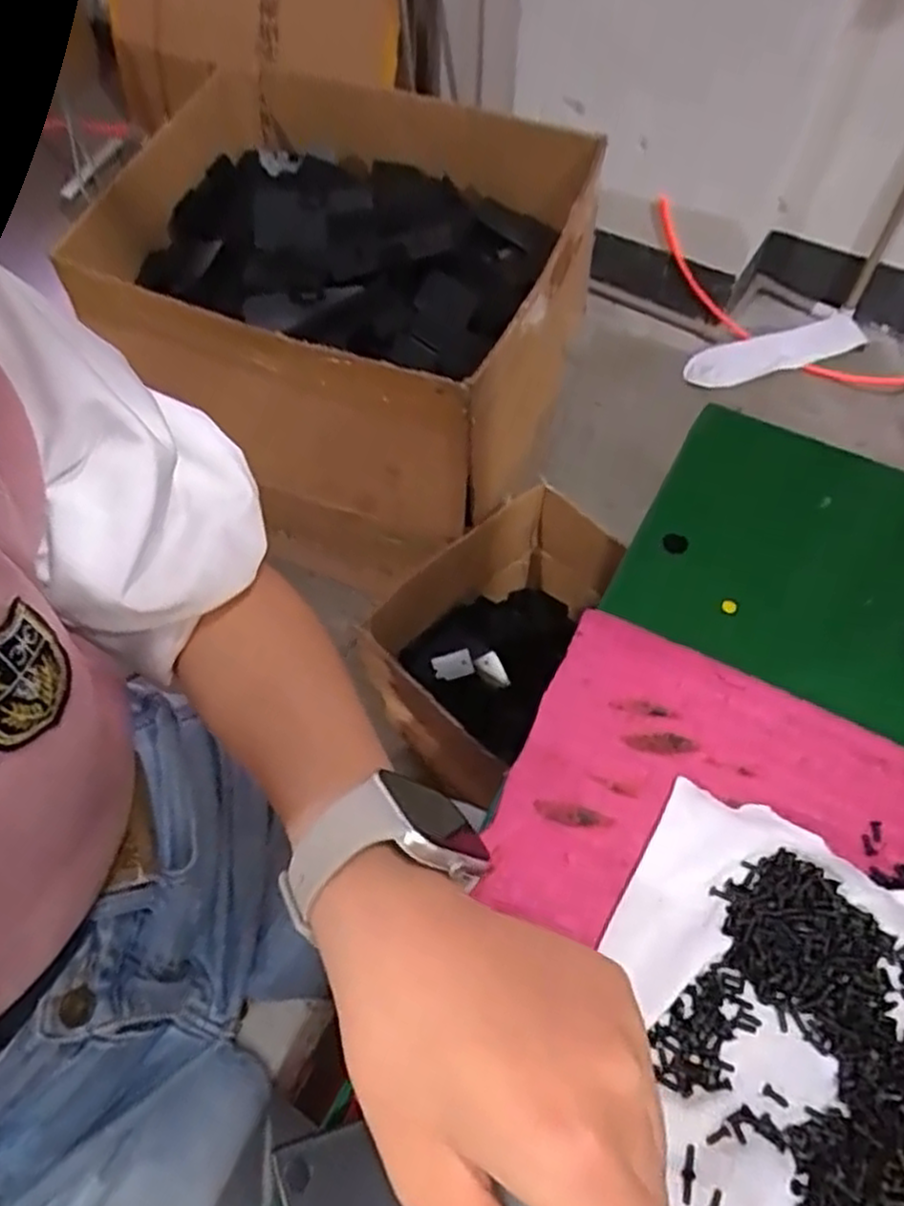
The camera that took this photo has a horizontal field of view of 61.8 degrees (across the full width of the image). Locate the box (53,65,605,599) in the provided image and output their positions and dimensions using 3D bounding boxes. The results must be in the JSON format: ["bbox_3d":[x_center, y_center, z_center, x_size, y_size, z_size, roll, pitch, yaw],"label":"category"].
[{"bbox_3d":[-0.166,-0.415,1.124,0.646,0.369,0.526,22,61,14],"label":"box"}]

